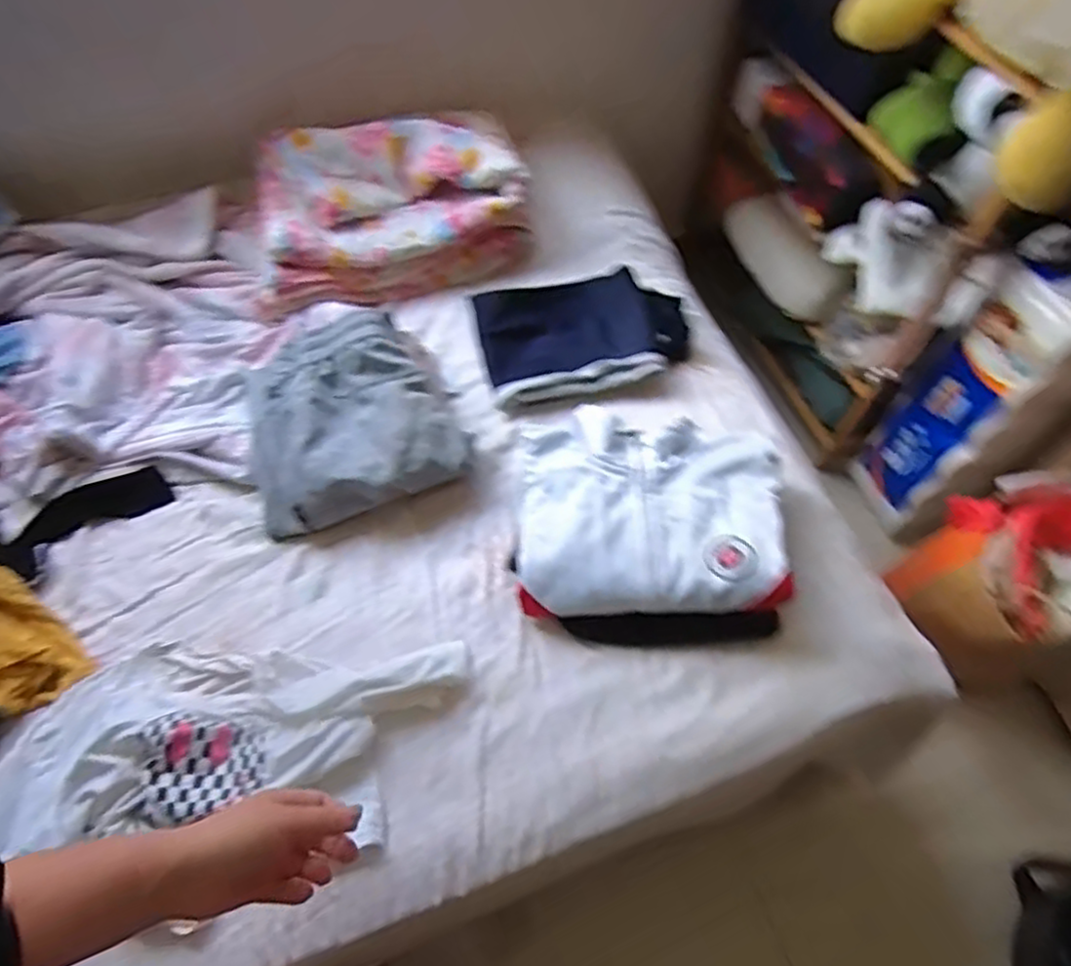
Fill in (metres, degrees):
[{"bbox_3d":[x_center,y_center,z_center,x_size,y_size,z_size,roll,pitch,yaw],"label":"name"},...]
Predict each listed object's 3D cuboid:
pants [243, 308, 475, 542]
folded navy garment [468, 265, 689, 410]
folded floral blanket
[{"bbox_3d":[-0.260,-0.097,0.984,0.284,0.092,0.272,-16,59,-7],"label":"pants"},{"bbox_3d":[0.078,-0.231,1.108,0.313,0.041,0.214,-10,58,-4],"label":"folded navy garment"},{"bbox_3d":[-0.237,-0.477,1.183,0.418,0.140,0.328,-12,59,-5],"label":"folded floral blanket"}]

